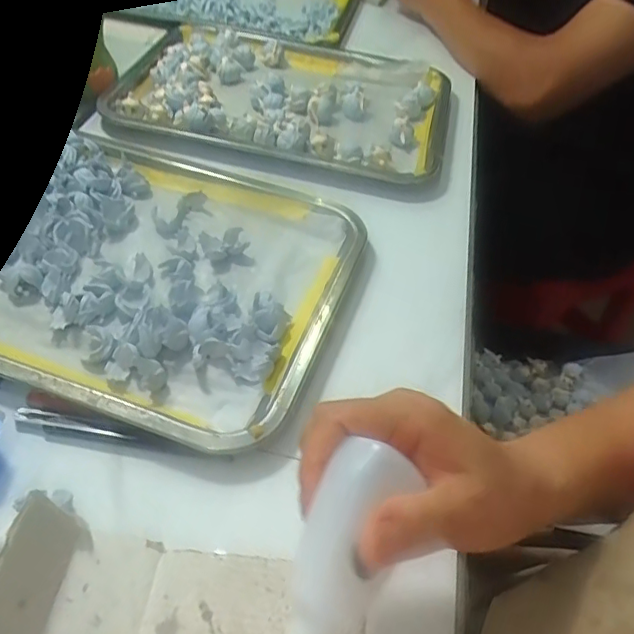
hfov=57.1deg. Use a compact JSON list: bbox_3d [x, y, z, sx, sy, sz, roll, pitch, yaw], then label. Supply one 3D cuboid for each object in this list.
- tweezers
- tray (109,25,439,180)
[{"bbox_3d":[-0.129,0.070,0.352,0.109,0.005,0.017,9,47,0],"label":"tweezers"},{"bbox_3d":[-0.025,-0.256,0.648,0.337,0.034,0.272,14,47,4],"label":"tray"}]

